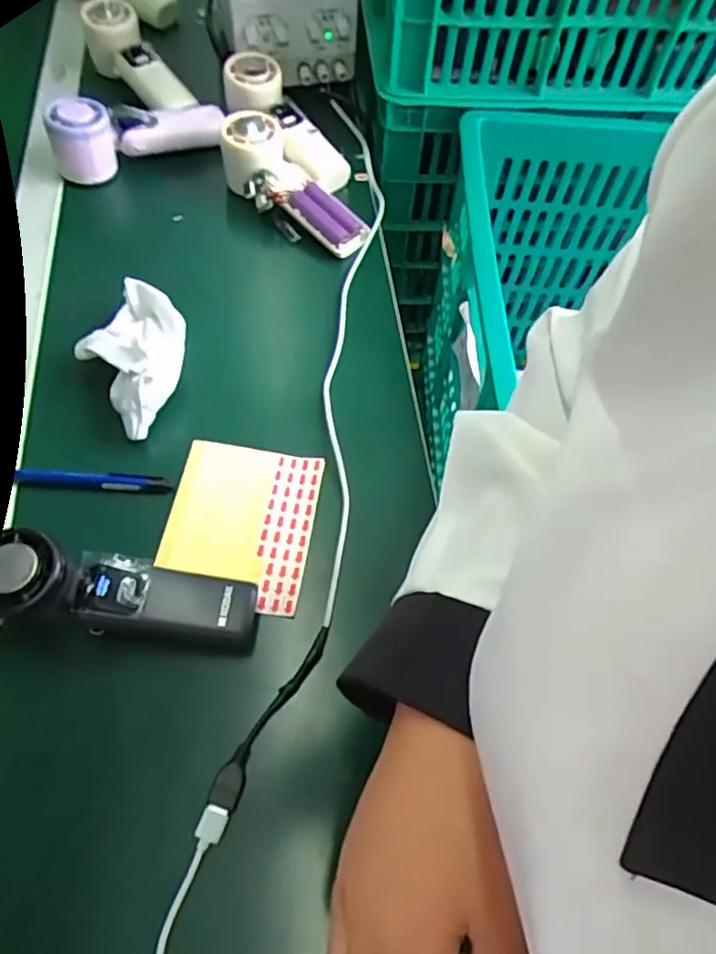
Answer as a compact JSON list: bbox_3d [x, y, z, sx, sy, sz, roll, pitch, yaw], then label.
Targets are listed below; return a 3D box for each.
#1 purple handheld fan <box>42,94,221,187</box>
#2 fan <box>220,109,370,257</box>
[{"bbox_3d":[-0.212,-0.334,0.602,0.165,0.060,0.050,-18,64,-13],"label":"purple handheld fan"},{"bbox_3d":[-0.061,-0.269,0.576,0.168,0.044,0.065,43,66,3],"label":"fan"}]

